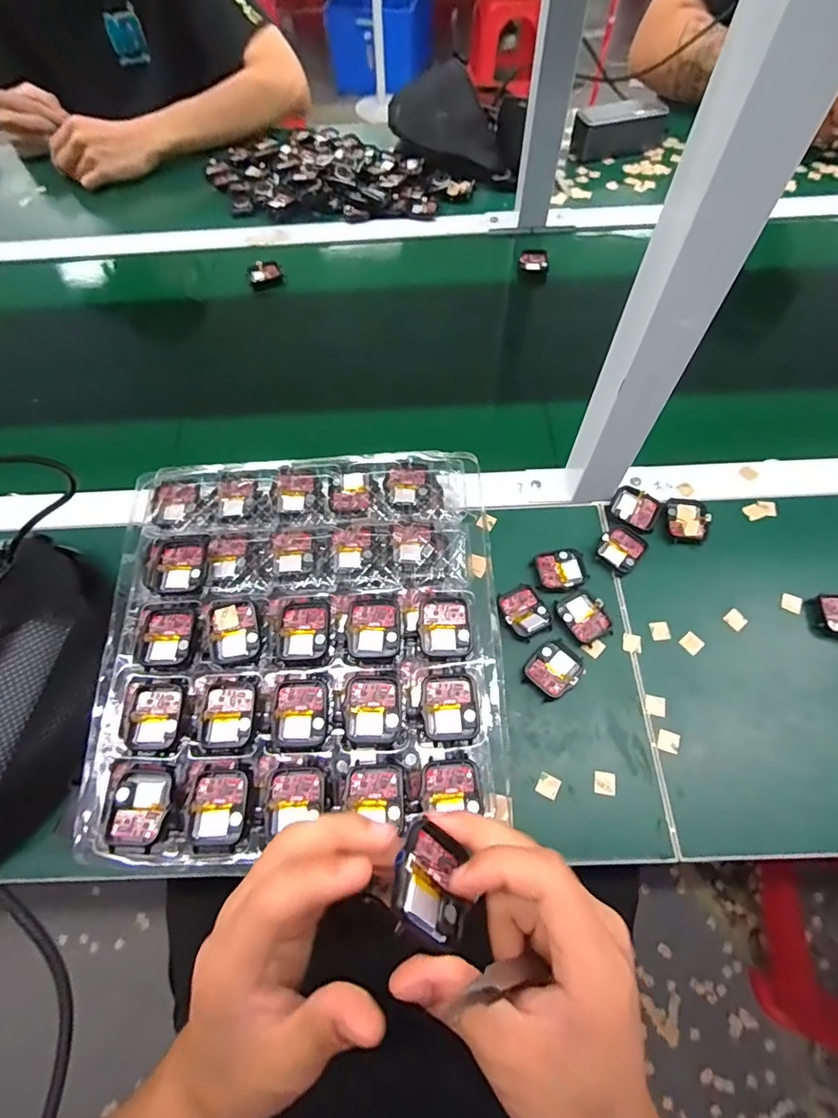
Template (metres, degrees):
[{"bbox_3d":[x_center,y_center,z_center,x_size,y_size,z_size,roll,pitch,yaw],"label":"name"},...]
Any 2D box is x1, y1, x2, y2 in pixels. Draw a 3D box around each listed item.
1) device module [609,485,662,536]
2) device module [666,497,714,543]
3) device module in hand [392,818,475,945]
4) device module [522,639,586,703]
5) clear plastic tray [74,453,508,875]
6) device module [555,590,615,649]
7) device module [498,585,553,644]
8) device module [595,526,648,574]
[{"bbox_3d":[0.206,-0.048,0.471,0.044,0.006,0.041,24,67,13],"label":"device module"},{"bbox_3d":[0.253,-0.037,0.467,0.038,0.008,0.044,3,64,3],"label":"device module"},{"bbox_3d":[0.008,0.142,0.219,0.041,0.005,0.042,49,31,-8],"label":"device module in hand"},{"bbox_3d":[0.112,0.091,0.410,0.038,0.009,0.046,41,72,20],"label":"device module"},{"bbox_3d":[-0.085,0.049,0.362,0.273,0.027,0.286,-3,63,0],"label":"clear plastic tray"},{"bbox_3d":[0.144,0.050,0.429,0.036,0.007,0.046,-36,68,-15],"label":"device module"},{"bbox_3d":[0.093,0.046,0.432,0.038,0.007,0.047,-25,65,-10],"label":"device module"},{"bbox_3d":[0.187,-0.009,0.458,0.037,0.005,0.043,36,70,18],"label":"device module"}]

